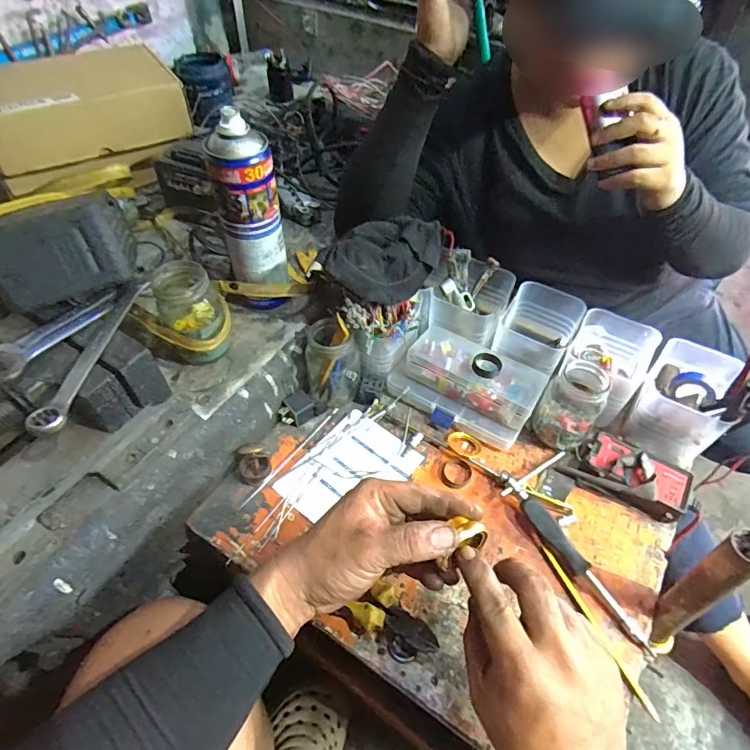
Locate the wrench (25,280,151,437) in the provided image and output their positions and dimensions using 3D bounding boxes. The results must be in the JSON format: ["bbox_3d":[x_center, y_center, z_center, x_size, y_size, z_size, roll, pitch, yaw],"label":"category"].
[{"bbox_3d":[-0.256,-0.025,0.424,0.026,0.015,0.188,5,51,2],"label":"wrench"}]

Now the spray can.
[{"bbox_3d":[-0.138,-0.159,0.517,0.067,0.217,0.051,3,51,1],"label":"spray can"}]

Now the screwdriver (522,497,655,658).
[{"bbox_3d":[0.203,0.192,0.458,0.018,0.027,0.163,-26,56,-21],"label":"screwdriver"}]

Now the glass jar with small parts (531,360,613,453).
[{"bbox_3d":[0.225,0.037,0.534,0.062,0.096,0.059,1,51,-1],"label":"glass jar with small parts"}]

